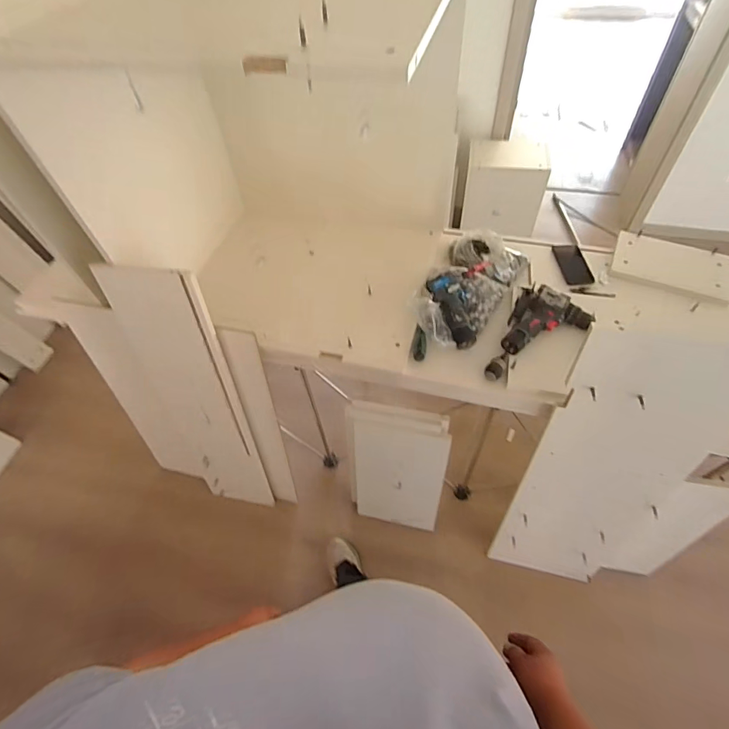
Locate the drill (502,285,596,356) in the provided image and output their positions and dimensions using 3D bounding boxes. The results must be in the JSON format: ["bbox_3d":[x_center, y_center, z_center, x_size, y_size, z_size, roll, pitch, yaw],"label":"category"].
[{"bbox_3d":[0.441,-0.104,0.993,0.177,0.060,0.236,22,58,19],"label":"drill"}]

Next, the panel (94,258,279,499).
[{"bbox_3d":[-0.493,0.145,1.263,0.277,0.972,0.030,8,44,10],"label":"panel"}]

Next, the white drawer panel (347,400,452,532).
[{"bbox_3d":[0.099,0.342,1.329,0.302,0.515,0.028,11,38,15],"label":"white drawer panel"}]

